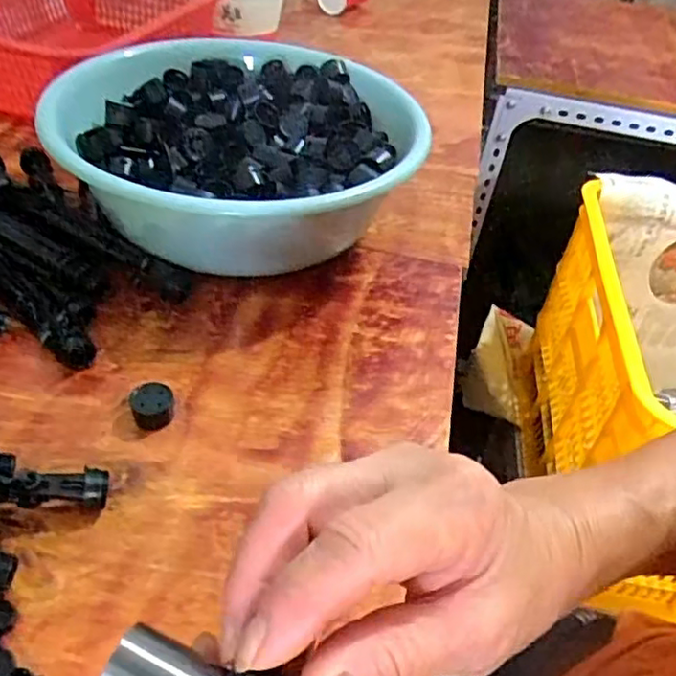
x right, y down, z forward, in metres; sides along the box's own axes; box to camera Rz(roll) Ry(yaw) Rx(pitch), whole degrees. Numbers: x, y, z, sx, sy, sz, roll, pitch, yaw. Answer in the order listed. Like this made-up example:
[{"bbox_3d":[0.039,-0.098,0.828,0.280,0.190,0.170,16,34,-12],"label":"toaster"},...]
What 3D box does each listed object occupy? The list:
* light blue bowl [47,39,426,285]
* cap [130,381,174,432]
[{"bbox_3d":[-0.082,-0.156,0.551,0.292,0.095,0.296,4,42,-4],"label":"light blue bowl"},{"bbox_3d":[-0.115,0.041,0.396,0.024,0.021,0.022,4,42,-4],"label":"cap"}]

